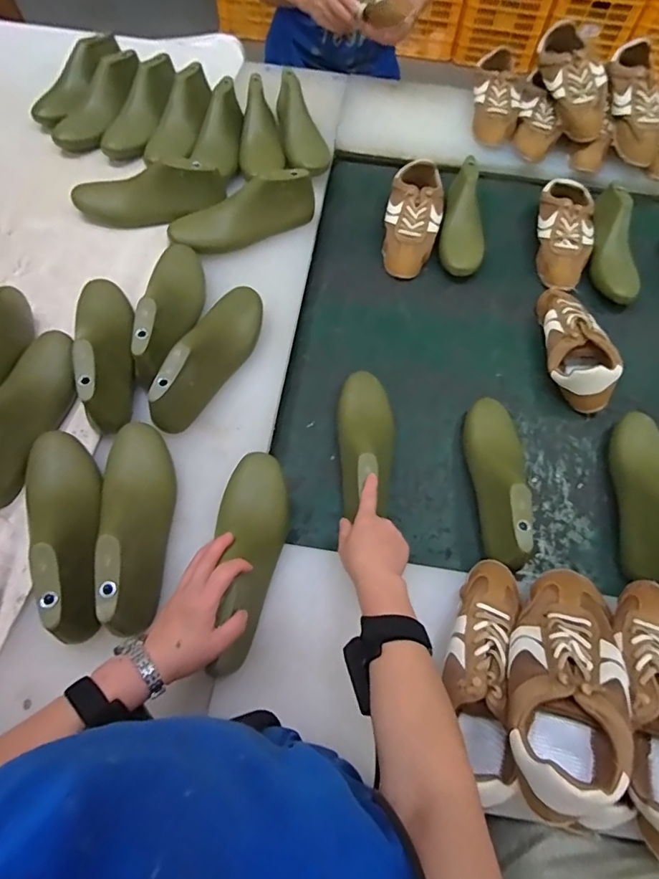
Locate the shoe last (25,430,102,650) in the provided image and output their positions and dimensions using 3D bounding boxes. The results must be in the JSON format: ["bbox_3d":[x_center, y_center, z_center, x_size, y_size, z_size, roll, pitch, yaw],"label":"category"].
[{"bbox_3d":[-0.309,0.094,0.567,0.077,0.077,0.263,-18,54,-11],"label":"shoe last"}]

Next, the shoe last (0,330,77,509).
[{"bbox_3d":[-0.401,-0.043,0.630,0.079,0.088,0.256,3,64,-1],"label":"shoe last"}]

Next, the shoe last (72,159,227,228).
[{"bbox_3d":[-0.312,-0.417,0.825,0.247,0.079,0.080,-2,65,11],"label":"shoe last"}]

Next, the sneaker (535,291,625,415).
[{"bbox_3d":[0.411,-0.169,0.807,0.101,0.072,0.250,6,64,1],"label":"sneaker"}]

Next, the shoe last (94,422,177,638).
[{"bbox_3d":[-0.230,0.088,0.574,0.067,0.077,0.261,-6,51,-6],"label":"shoe last"}]

